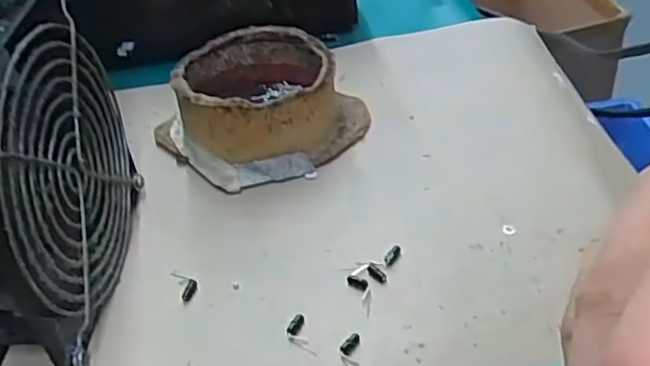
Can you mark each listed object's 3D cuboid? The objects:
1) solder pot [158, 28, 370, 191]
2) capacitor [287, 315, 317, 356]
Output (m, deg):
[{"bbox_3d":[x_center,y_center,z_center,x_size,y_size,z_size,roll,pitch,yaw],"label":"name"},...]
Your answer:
[{"bbox_3d":[-0.034,-0.045,0.366,0.095,0.039,0.094,-35,48,-29],"label":"solder pot"},{"bbox_3d":[-0.010,0.060,0.272,0.009,0.004,0.020,-13,42,-9],"label":"capacitor"}]

